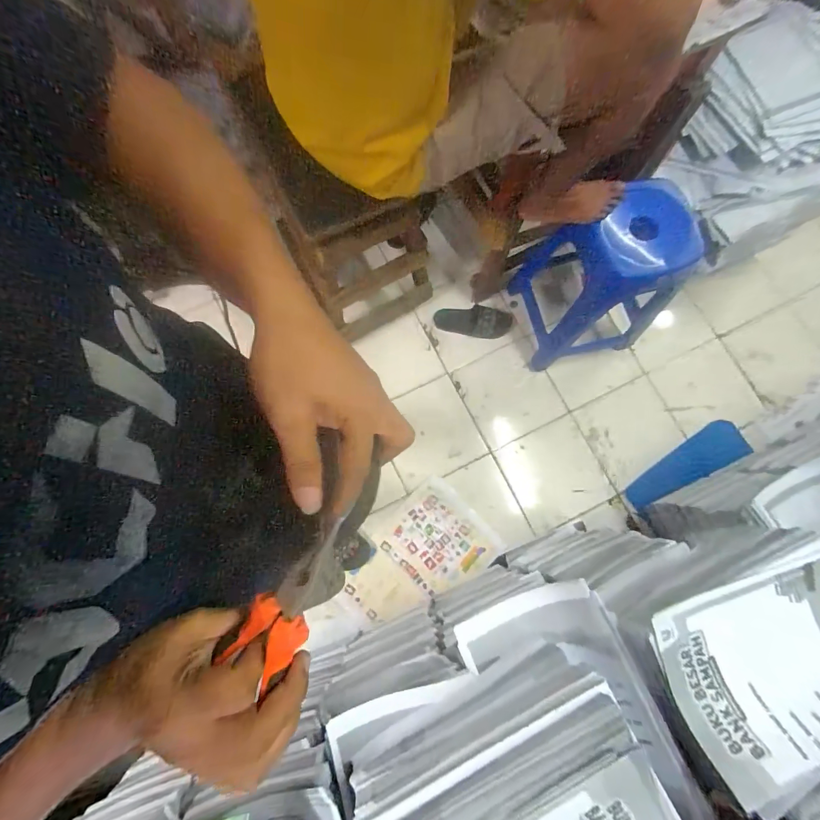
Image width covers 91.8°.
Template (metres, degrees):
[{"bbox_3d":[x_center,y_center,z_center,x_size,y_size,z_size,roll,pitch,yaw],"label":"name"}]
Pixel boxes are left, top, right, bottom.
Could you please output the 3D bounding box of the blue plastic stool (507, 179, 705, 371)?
[{"bbox_3d":[0.550,-0.391,1.149,0.343,0.487,0.361,-13,79,-3],"label":"blue plastic stool"}]

